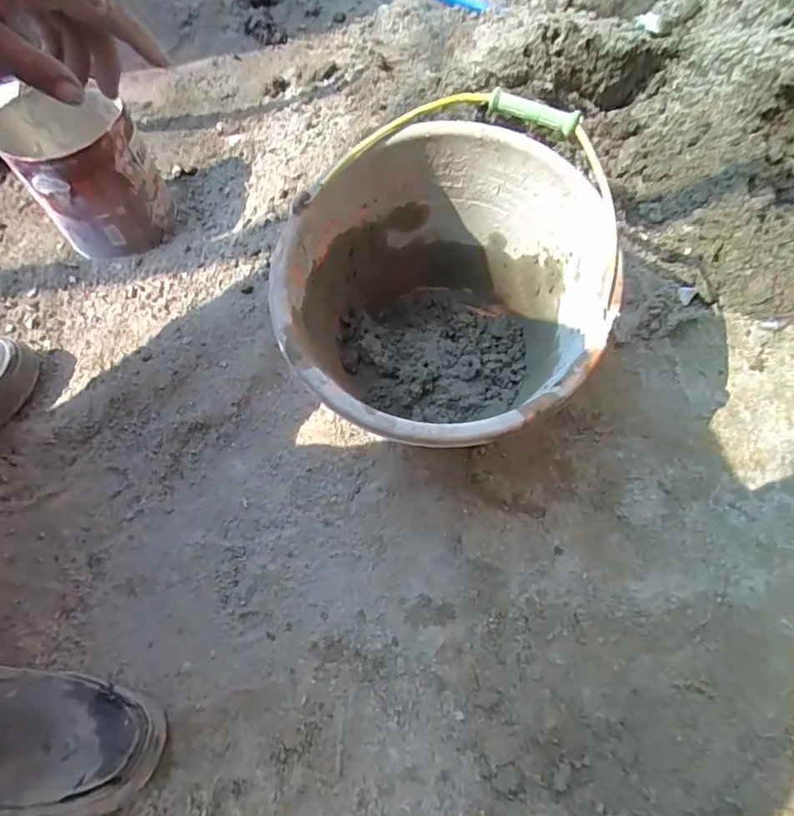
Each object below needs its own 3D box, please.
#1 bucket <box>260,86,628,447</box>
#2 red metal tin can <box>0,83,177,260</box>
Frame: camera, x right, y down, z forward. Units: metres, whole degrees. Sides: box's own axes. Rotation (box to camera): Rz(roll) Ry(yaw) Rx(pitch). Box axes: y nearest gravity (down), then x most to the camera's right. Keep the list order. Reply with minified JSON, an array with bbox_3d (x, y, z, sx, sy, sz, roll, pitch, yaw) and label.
[{"bbox_3d":[0.047,-0.089,0.496,0.253,0.198,0.297,24,70,9],"label":"bucket"},{"bbox_3d":[-0.401,-0.309,0.702,0.143,0.145,0.174,-35,67,-14],"label":"red metal tin can"}]

